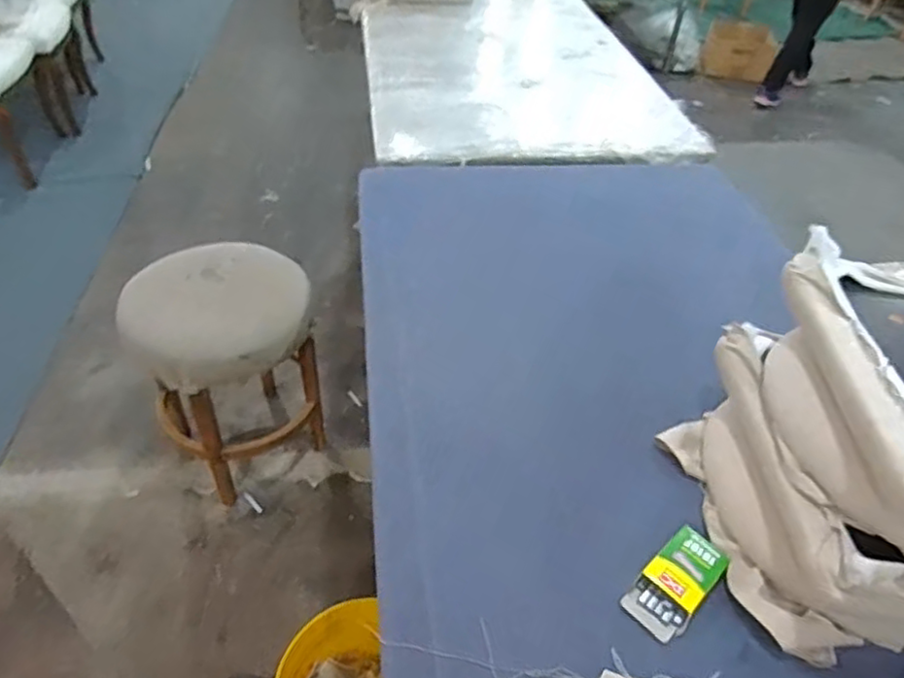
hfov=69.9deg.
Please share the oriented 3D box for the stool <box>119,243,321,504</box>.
[{"bbox_3d":[-0.588,0.082,1.708,0.408,0.538,0.396,-21,48,-25],"label":"stool"}]

